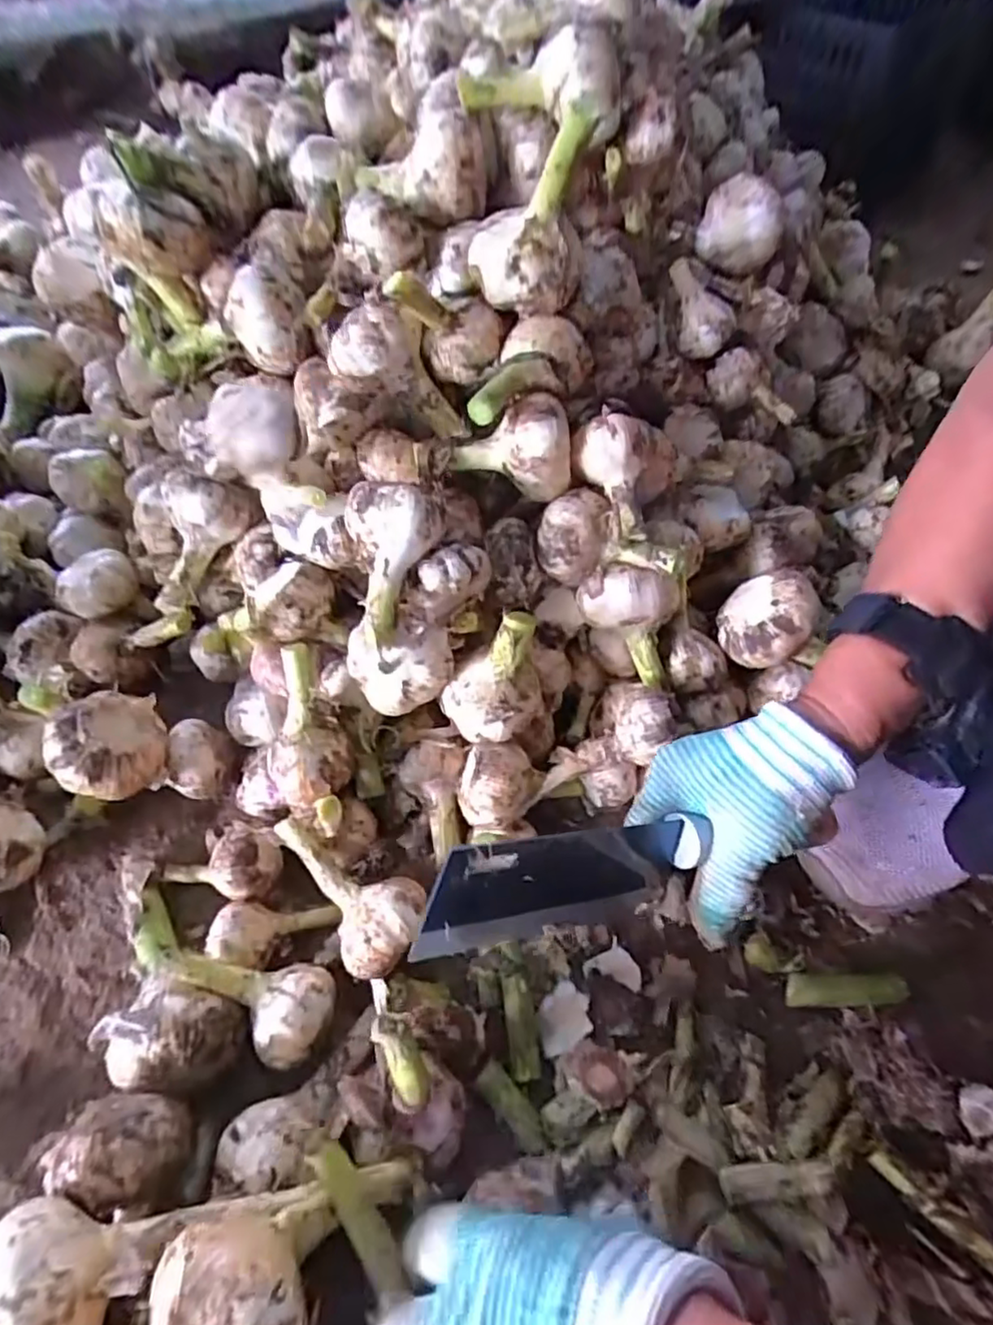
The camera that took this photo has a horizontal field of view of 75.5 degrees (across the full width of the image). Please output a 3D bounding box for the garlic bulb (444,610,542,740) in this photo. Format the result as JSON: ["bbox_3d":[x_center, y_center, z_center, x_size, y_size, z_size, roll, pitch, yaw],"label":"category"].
[{"bbox_3d":[-0.002,0.005,0.362,0.051,0.073,0.052,0,57,0],"label":"garlic bulb"}]

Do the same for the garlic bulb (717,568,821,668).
[{"bbox_3d":[0.172,-0.029,0.408,0.052,0.045,0.049,25,60,16],"label":"garlic bulb"}]

